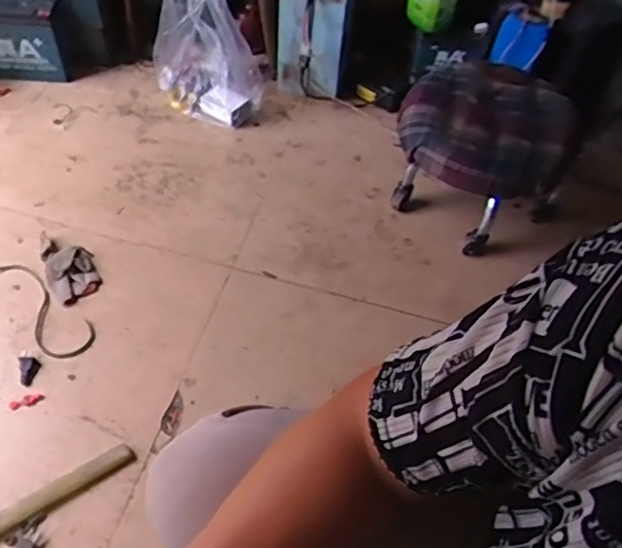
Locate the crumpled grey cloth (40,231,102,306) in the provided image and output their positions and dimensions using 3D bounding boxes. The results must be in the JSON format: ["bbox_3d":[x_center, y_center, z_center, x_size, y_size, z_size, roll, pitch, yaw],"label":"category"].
[{"bbox_3d":[-0.446,-0.021,1.118,0.084,0.023,0.181,-21,55,-19],"label":"crumpled grey cloth"}]

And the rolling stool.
[{"bbox_3d":[0.371,-0.267,1.271,0.316,0.230,0.376,36,57,21],"label":"rolling stool"}]

